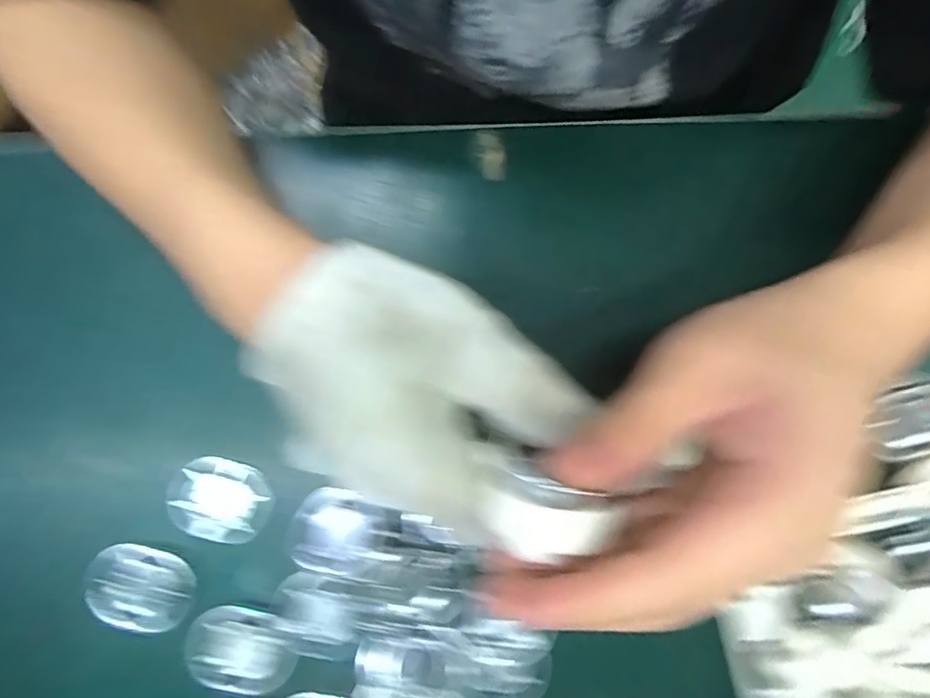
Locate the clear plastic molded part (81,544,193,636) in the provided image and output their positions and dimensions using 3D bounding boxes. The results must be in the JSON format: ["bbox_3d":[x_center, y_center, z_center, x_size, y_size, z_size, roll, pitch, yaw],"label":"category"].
[{"bbox_3d":[-0.160,0.117,0.265,0.050,0.014,0.036,16,79,5],"label":"clear plastic molded part"}]

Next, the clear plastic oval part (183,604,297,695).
[{"bbox_3d":[-0.108,0.145,0.259,0.050,0.006,0.036,14,82,2],"label":"clear plastic oval part"}]

